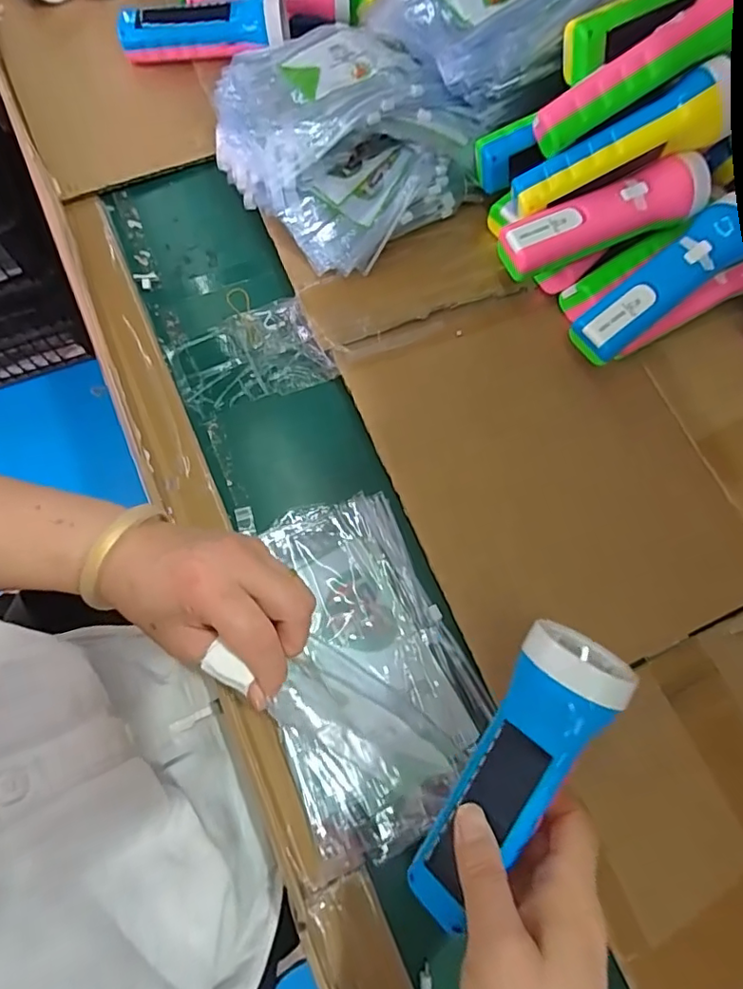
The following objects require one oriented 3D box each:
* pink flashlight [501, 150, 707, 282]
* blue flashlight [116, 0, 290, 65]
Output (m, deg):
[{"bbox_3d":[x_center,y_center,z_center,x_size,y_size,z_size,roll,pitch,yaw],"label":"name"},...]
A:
[{"bbox_3d":[0.185,-0.221,0.431,0.169,0.047,0.040,-19,75,-9],"label":"pink flashlight"},{"bbox_3d":[-0.168,-0.463,0.529,0.170,0.042,0.052,2,73,-1],"label":"blue flashlight"}]

